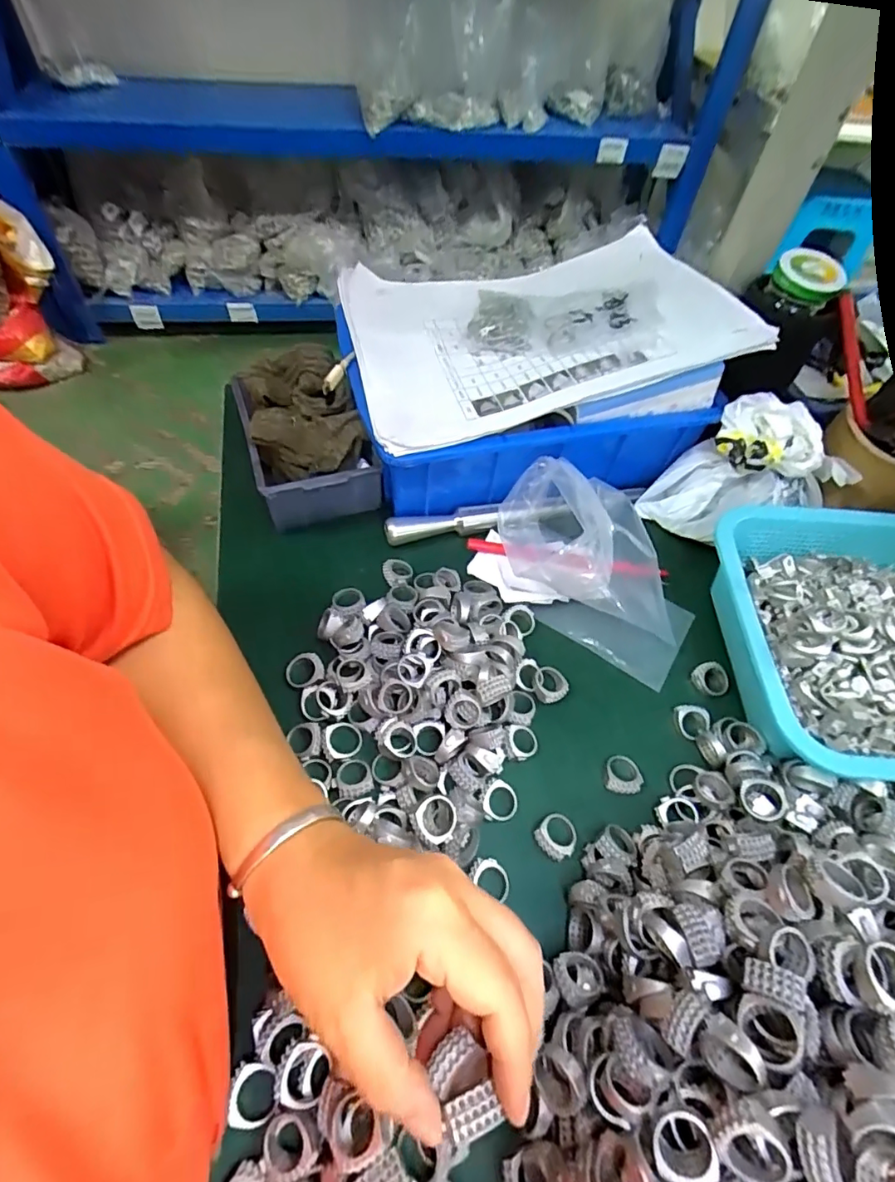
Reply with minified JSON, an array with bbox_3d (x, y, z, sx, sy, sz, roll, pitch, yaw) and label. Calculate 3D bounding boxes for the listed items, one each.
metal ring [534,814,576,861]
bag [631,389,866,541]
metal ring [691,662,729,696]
[{"bbox_3d":[0.067,0.146,0.317,0.023,0.010,0.025,2,56,-4],"label":"metal ring"},{"bbox_3d":[0.239,-0.096,0.431,0.135,0.089,0.083,-8,57,-11],"label":"bag"},{"bbox_3d":[0.191,0.063,0.382,0.025,0.005,0.024,2,56,-4],"label":"metal ring"}]

